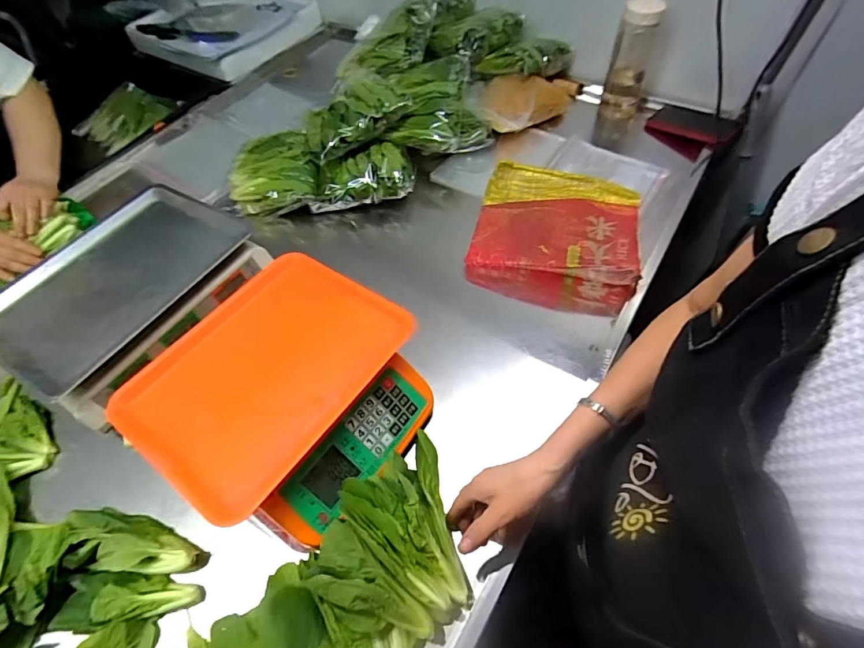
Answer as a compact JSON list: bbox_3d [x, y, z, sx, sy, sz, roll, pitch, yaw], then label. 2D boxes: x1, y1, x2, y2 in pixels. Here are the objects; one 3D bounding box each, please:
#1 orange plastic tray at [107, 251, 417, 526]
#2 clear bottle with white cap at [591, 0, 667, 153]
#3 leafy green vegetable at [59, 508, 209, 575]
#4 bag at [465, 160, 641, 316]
[{"bbox_3d":[-0.199,0.045,0.524,0.233,0.030,0.297,29,62,22],"label":"orange plastic tray"},{"bbox_3d":[0.409,-0.517,0.926,0.082,0.279,0.087,17,59,16],"label":"clear bottle with white cap"},{"bbox_3d":[-0.353,0.255,0.512,0.175,0.059,0.064,6,56,9],"label":"leafy green vegetable"},{"bbox_3d":[0.214,-0.155,0.771,0.269,0.092,0.246,13,57,13],"label":"bag"}]

